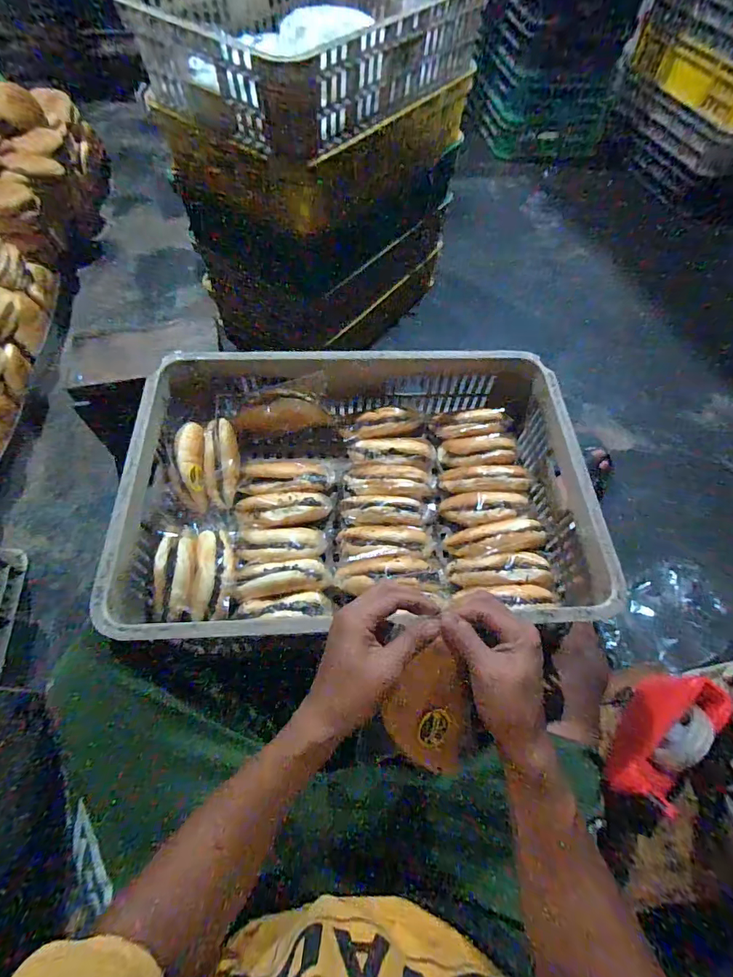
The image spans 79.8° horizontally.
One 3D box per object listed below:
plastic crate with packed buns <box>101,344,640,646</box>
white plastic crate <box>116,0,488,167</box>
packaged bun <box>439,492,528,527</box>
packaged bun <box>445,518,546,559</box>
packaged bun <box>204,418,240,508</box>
[{"bbox_3d":[-0.010,-0.004,0.653,0.606,0.141,0.455,-1,61,-3],"label":"plastic crate with packed buns"},{"bbox_3d":[-0.080,-0.883,0.852,0.406,0.134,0.640,37,66,16],"label":"white plastic crate"},{"bbox_3d":[0.174,0.032,0.656,0.129,0.038,0.057,-5,59,19],"label":"packaged bun"},{"bbox_3d":[0.186,0.075,0.638,0.143,0.047,0.056,-12,59,19],"label":"packaged bun"},{"bbox_3d":[-0.221,-0.042,0.671,0.047,0.042,0.137,-5,82,-6],"label":"packaged bun"}]

